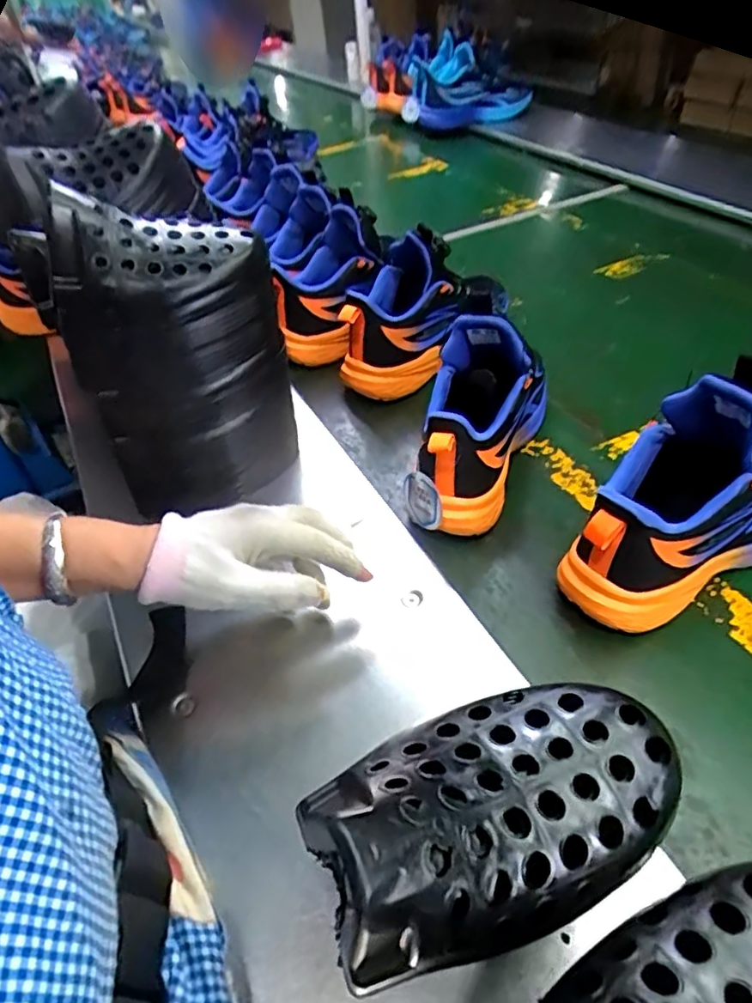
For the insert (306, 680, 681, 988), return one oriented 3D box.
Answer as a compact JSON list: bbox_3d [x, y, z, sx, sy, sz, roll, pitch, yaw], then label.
[{"bbox_3d":[0.044,0.103,0.213,0.141,0.048,0.082,-19,44,-11],"label":"insert"}]

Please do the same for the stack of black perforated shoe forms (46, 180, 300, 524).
[{"bbox_3d":[-0.147,-0.103,0.482,0.160,0.243,0.071,-18,44,-10],"label":"stack of black perforated shoe forms"}]

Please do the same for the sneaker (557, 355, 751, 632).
[{"bbox_3d":[0.244,-0.015,0.430,0.241,0.157,0.099,-34,48,-24],"label":"sneaker"}]

